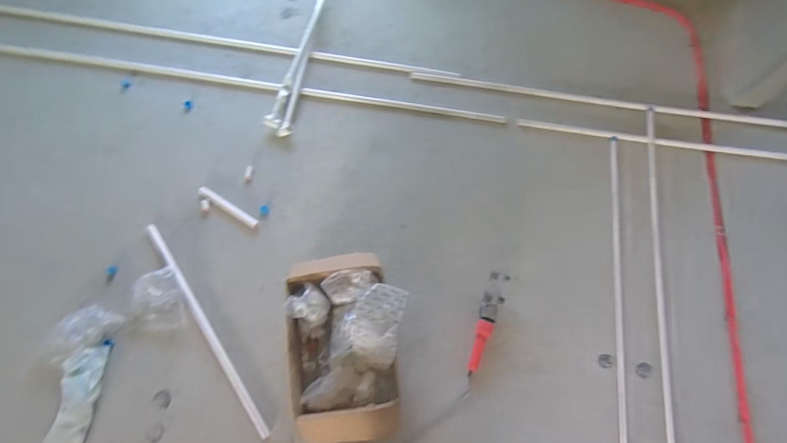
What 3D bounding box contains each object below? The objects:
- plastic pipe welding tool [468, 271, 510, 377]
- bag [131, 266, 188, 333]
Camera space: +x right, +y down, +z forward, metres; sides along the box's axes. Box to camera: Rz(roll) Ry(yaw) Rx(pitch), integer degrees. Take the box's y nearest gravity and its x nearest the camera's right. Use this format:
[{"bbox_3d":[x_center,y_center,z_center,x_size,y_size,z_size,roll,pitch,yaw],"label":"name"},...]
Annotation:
[{"bbox_3d":[0.320,0.342,1.435,0.065,0.072,0.346,18,82,6],"label":"plastic pipe welding tool"},{"bbox_3d":[-0.785,0.262,1.427,0.155,0.069,0.208,2,68,0],"label":"bag"}]

